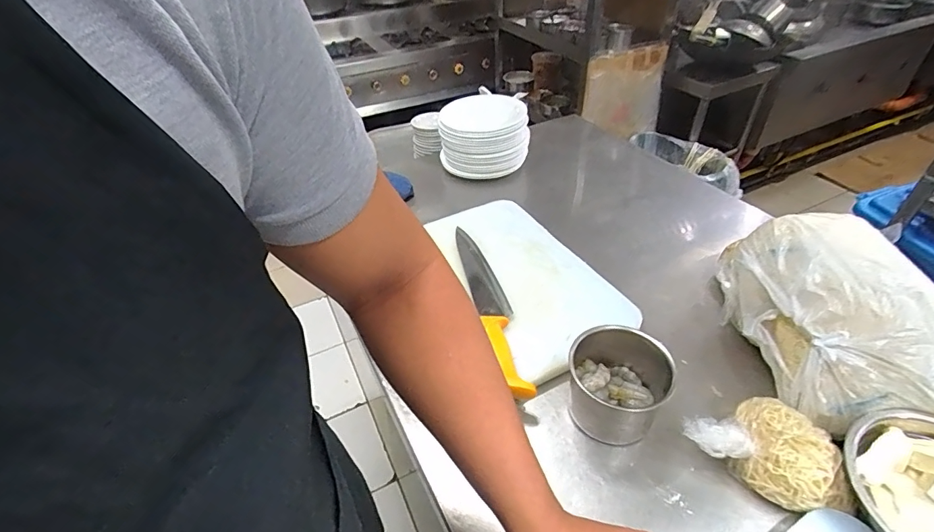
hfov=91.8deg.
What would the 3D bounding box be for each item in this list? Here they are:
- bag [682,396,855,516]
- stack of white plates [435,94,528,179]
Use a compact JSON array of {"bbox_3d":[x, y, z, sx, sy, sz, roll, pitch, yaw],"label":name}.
[{"bbox_3d":[0.330,0.195,0.493,0.152,0.065,0.091,27,49,31],"label":"bag"},{"bbox_3d":[0.038,-0.306,1.040,0.197,0.115,0.213,-1,40,3],"label":"stack of white plates"}]

